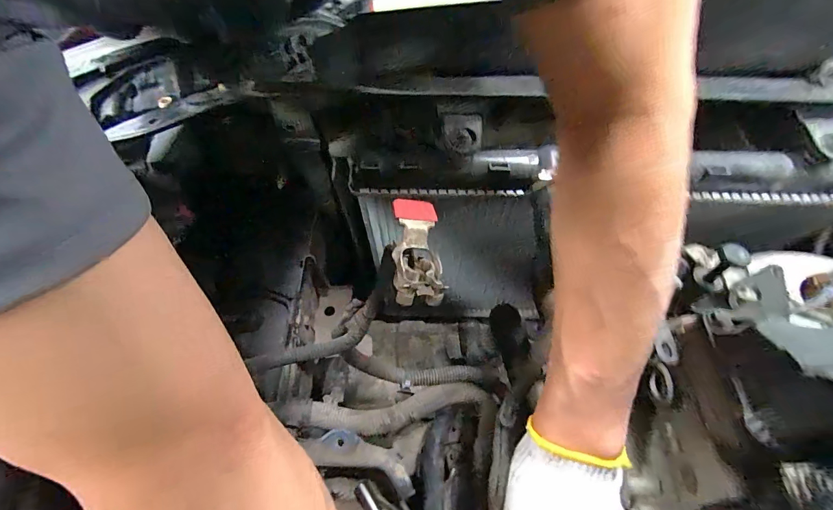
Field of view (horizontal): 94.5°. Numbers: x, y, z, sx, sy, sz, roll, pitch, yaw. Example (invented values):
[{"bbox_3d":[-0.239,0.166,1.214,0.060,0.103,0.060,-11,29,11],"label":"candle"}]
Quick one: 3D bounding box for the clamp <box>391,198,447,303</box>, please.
[{"bbox_3d":[0.000,-0.003,0.248,0.030,0.024,0.069,-5,64,-3],"label":"clamp"}]

